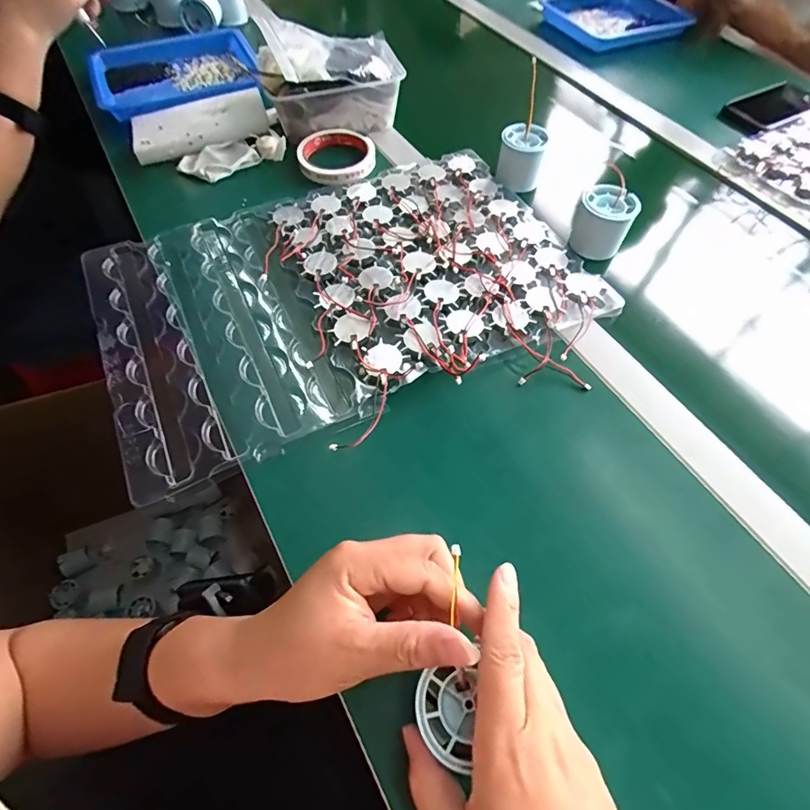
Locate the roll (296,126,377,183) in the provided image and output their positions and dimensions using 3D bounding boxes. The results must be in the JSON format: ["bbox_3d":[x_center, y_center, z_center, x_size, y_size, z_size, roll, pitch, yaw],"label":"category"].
[{"bbox_3d":[-0.083,-0.302,0.562,0.093,0.016,0.101,0,58,-1],"label":"roll"}]

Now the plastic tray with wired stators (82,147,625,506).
[{"bbox_3d":[-0.060,-0.117,0.451,0.448,0.027,0.289,-25,62,-15],"label":"plastic tray with wired stators"}]

